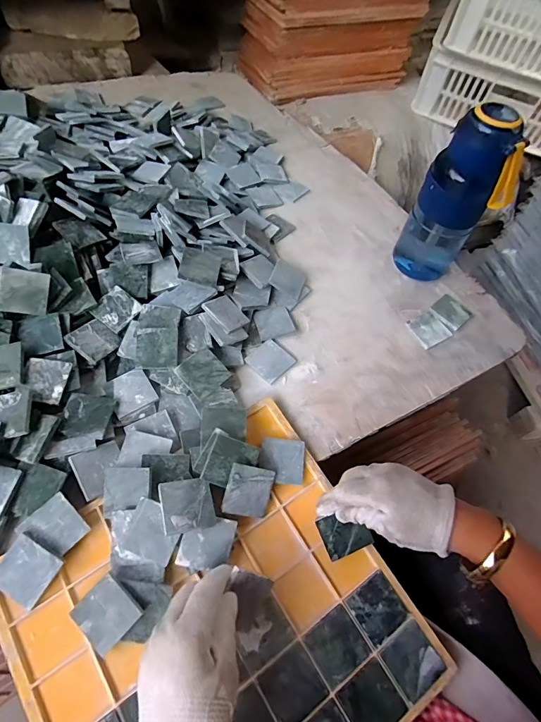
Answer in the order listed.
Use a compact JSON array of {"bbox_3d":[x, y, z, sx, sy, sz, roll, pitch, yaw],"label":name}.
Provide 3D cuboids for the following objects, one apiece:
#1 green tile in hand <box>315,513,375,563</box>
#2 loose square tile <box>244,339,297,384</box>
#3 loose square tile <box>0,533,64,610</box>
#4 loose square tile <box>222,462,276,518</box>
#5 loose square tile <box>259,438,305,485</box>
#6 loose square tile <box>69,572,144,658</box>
[{"bbox_3d":[0.075,0.173,0.396,0.046,0.004,0.045,-23,96,-2],"label":"green tile in hand"},{"bbox_3d":[0.000,-0.001,0.519,0.049,0.004,0.051,41,64,18],"label":"loose square tile"},{"bbox_3d":[-0.226,0.194,0.368,0.050,0.007,0.049,36,83,2],"label":"loose square tile"},{"bbox_3d":[-0.022,0.139,0.423,0.053,0.005,0.050,19,79,-25],"label":"loose square tile"},{"bbox_3d":[0.013,0.113,0.444,0.047,0.013,0.048,5,59,-2],"label":"loose square tile"},{"bbox_3d":[-0.149,0.230,0.362,0.049,0.008,0.052,43,88,14],"label":"loose square tile"}]

